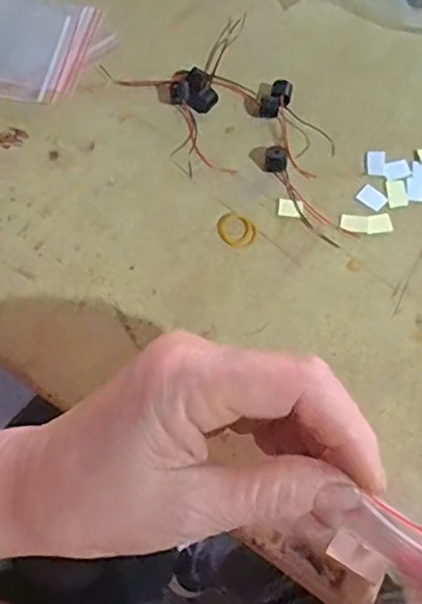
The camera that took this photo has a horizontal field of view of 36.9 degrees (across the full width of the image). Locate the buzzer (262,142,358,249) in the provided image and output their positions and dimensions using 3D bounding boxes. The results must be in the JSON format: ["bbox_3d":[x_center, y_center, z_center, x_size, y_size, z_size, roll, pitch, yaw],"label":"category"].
[{"bbox_3d":[0.051,-0.057,0.339,0.017,0.007,0.065,-35,77,-12],"label":"buzzer"}]

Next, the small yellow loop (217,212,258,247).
[{"bbox_3d":[0.014,-0.038,0.333,0.021,0.004,0.018,33,74,8],"label":"small yellow loop"}]

